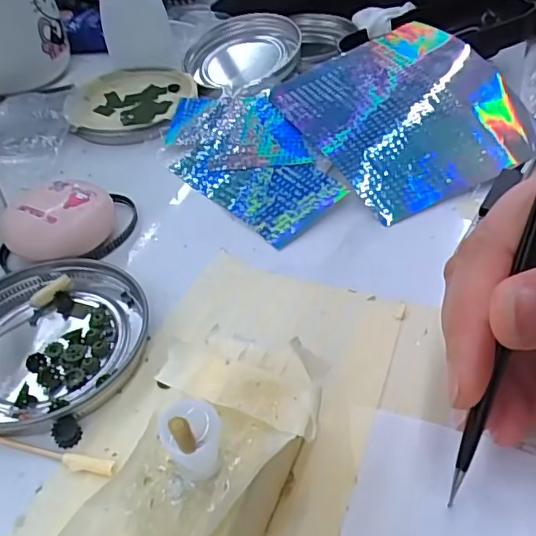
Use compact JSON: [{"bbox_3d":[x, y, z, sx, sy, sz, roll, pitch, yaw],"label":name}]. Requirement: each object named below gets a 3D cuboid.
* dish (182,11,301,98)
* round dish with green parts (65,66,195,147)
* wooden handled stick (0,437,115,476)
[{"bbox_3d":[-0.019,-0.140,0.365,0.074,0.013,0.090,0,43,7],"label":"dish"},{"bbox_3d":[-0.084,-0.102,0.351,0.077,0.011,0.079,-7,43,1],"label":"round dish with green parts"},{"bbox_3d":[-0.076,0.060,0.185,0.056,0.004,0.006,6,44,14],"label":"wooden handled stick"}]

